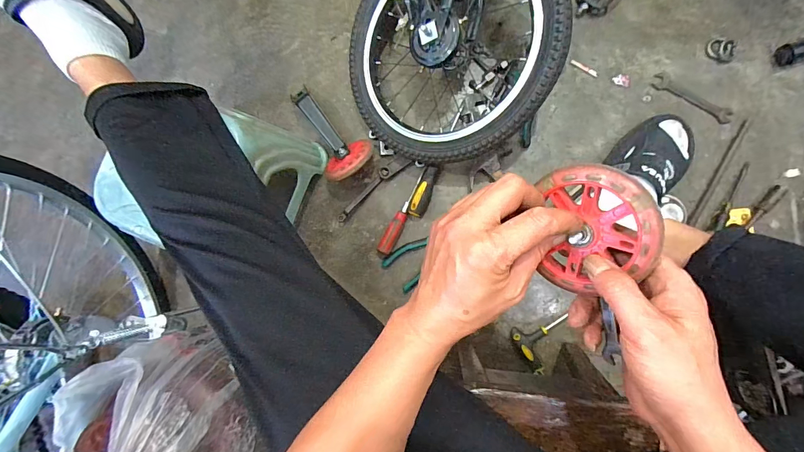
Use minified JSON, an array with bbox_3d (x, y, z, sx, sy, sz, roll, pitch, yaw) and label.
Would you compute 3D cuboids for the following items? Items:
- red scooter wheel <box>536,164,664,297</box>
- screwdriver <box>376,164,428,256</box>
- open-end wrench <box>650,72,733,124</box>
[{"bbox_3d":[0.146,0.004,0.287,0.091,0.024,0.099,-4,101,44],"label":"red scooter wheel"},{"bbox_3d":[0.004,-0.026,0.702,0.029,0.023,0.182,27,94,7],"label":"screwdriver"},{"bbox_3d":[0.517,-0.228,0.652,0.142,0.004,0.031,31,95,7],"label":"open-end wrench"}]

